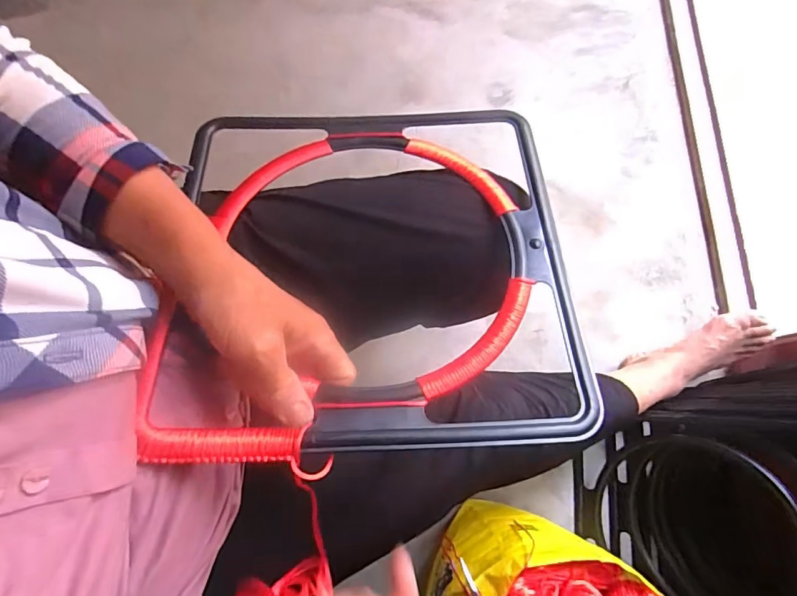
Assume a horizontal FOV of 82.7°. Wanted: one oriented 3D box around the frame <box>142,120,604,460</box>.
[{"bbox_3d":[-0.024,-0.034,0.374,0.319,0.028,0.315,-3,61,-4],"label":"frame"}]

